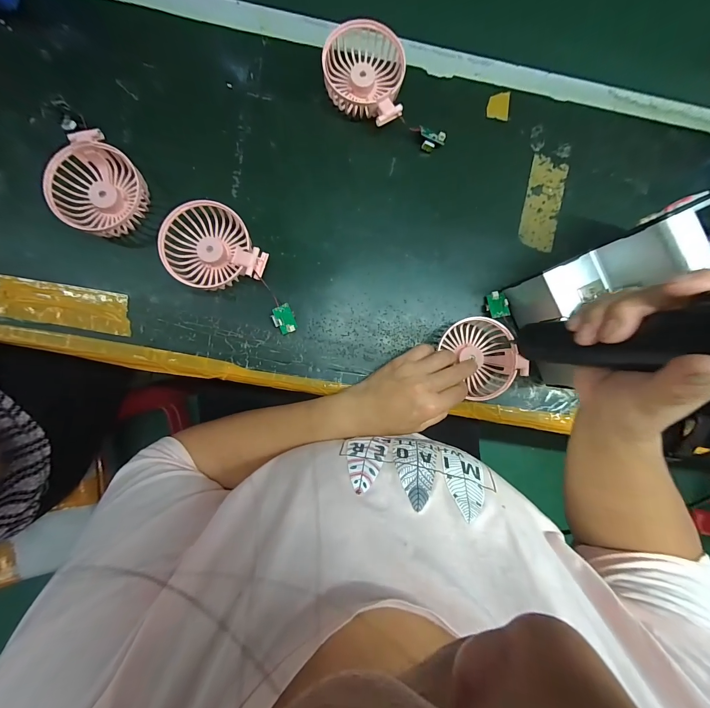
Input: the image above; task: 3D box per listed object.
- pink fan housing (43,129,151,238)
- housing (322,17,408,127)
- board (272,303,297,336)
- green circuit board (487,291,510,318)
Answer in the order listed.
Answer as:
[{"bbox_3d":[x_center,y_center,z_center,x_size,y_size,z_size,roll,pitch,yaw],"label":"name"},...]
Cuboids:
[{"bbox_3d":[-0.270,-0.174,0.335,0.086,0.034,0.088,0,87,-4],"label":"pink fan housing"},{"bbox_3d":[0.009,-0.309,0.352,0.085,0.046,0.102,3,87,-4],"label":"housing"},{"bbox_3d":[-0.078,-0.038,0.352,0.024,0.007,0.031,-28,110,-19],"label":"board"},{"bbox_3d":[0.164,-0.056,0.363,0.022,0.004,0.031,-5,73,19],"label":"green circuit board"}]

